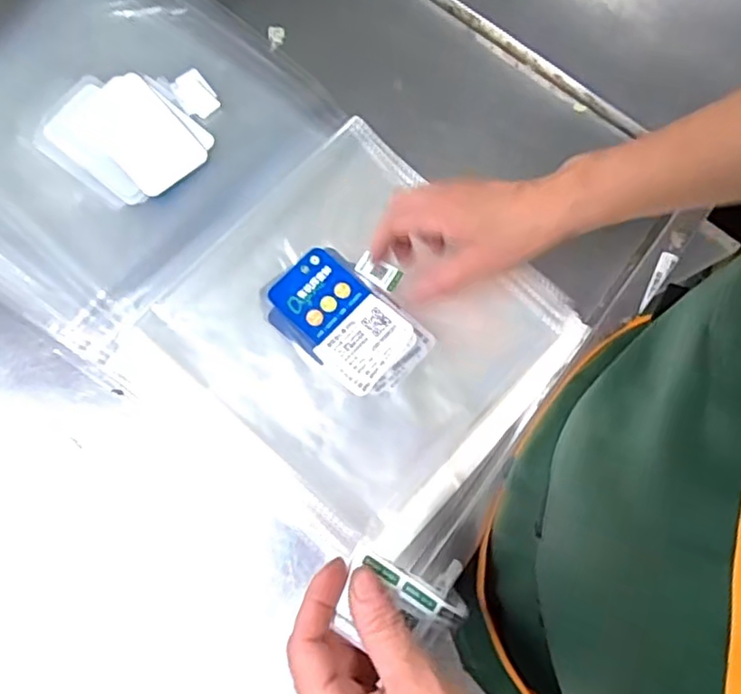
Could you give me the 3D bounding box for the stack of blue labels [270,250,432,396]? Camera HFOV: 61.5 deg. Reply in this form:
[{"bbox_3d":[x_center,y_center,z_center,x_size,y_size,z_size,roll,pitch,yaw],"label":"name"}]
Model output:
[{"bbox_3d":[-0.018,-0.019,0.489,0.124,0.006,0.077,42,80,8],"label":"stack of blue labels"}]

